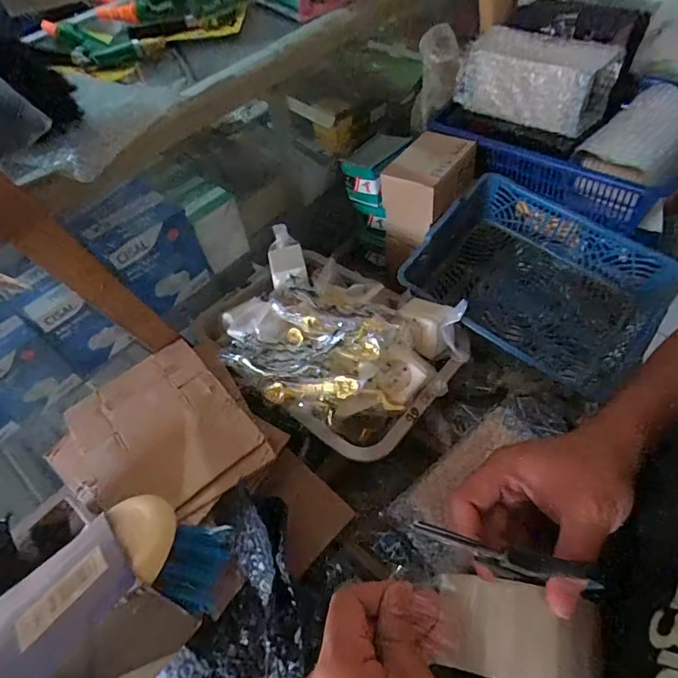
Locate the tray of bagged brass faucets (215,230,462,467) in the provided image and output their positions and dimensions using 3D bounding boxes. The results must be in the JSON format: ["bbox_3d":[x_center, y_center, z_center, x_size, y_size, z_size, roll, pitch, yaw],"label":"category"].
[{"bbox_3d":[-0.011,-0.007,0.582,0.301,0.096,0.223,35,64,25],"label":"tray of bagged brass faucets"}]

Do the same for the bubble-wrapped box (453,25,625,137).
[{"bbox_3d":[0.263,-0.352,0.613,0.176,0.092,0.089,35,64,25],"label":"bubble-wrapped box"}]

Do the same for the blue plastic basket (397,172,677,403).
[{"bbox_3d":[0.264,-0.086,0.623,0.307,0.111,0.177,34,64,25],"label":"blue plastic basket"}]

